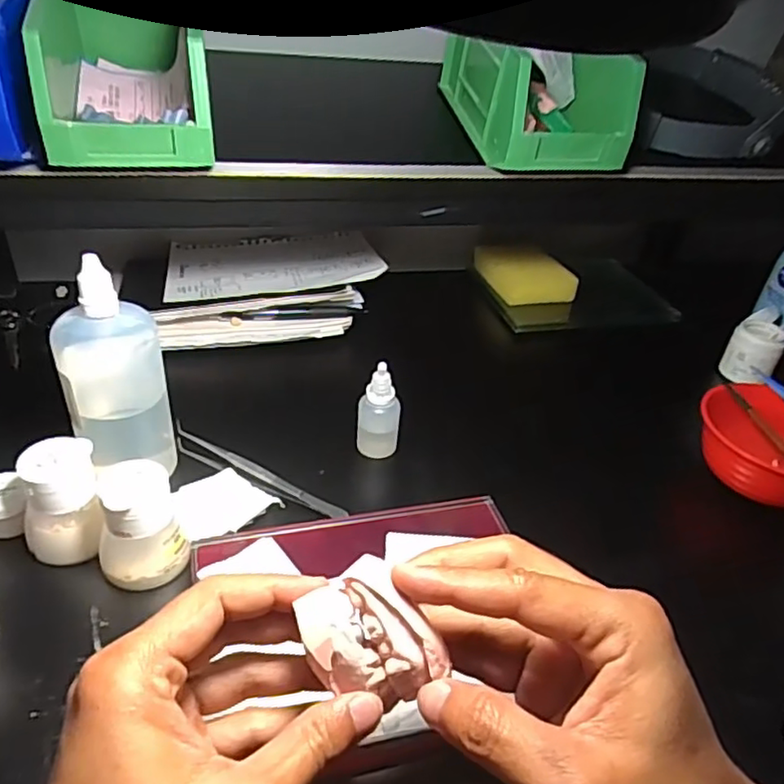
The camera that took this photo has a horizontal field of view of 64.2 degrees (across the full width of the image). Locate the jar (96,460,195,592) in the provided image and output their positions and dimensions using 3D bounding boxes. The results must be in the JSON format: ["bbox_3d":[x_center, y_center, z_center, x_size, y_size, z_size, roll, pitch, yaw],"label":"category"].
[{"bbox_3d":[-0.145,0.076,0.357,0.047,0.063,0.045,4,36,-3],"label":"jar"}]

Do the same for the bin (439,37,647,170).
[{"bbox_3d":[0.114,-0.244,0.508,0.100,0.069,0.161,-6,41,-13],"label":"bin"}]

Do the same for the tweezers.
[{"bbox_3d":[-0.094,0.057,0.432,0.136,0.019,0.013,19,38,17],"label":"tweezers"}]

